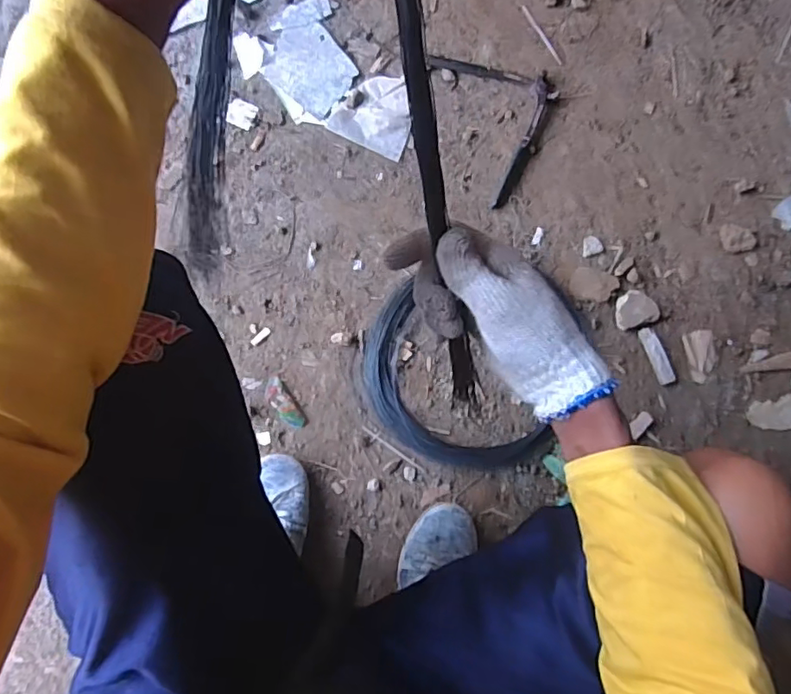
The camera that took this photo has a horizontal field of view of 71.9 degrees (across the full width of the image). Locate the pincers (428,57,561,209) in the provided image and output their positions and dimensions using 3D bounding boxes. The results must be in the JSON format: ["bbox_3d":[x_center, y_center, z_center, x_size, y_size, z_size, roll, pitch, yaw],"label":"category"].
[{"bbox_3d":[0.170,-0.352,0.811,0.158,0.018,0.245,-24,86,-6],"label":"pincers"}]

